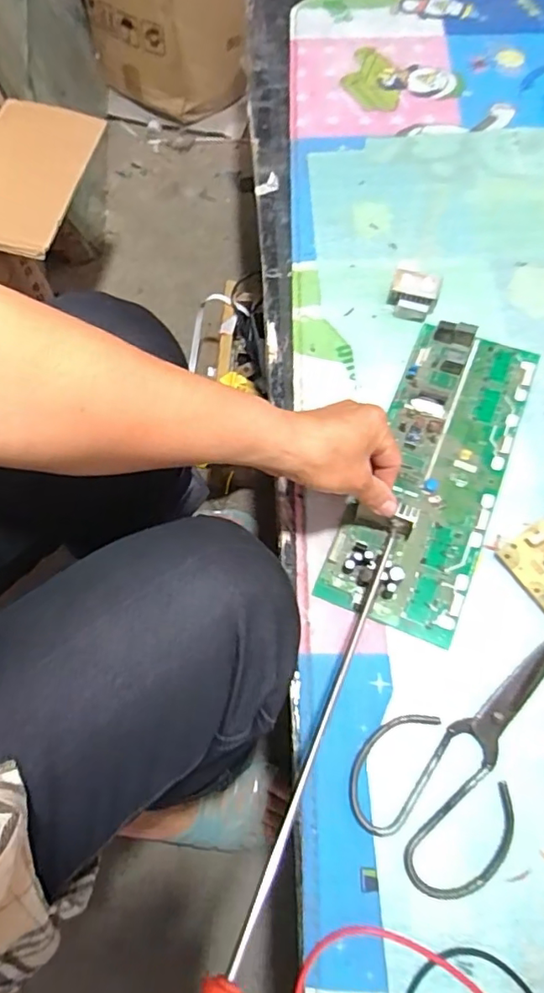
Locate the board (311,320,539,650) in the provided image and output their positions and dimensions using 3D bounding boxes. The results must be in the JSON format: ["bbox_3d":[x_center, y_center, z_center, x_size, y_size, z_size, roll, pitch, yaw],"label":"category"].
[{"bbox_3d":[0.140,-0.028,0.472,0.111,0.023,0.290,21,69,11],"label":"board"}]

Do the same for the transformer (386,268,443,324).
[{"bbox_3d":[0.141,-0.200,0.550,0.046,0.027,0.040,20,69,11],"label":"transformer"}]

